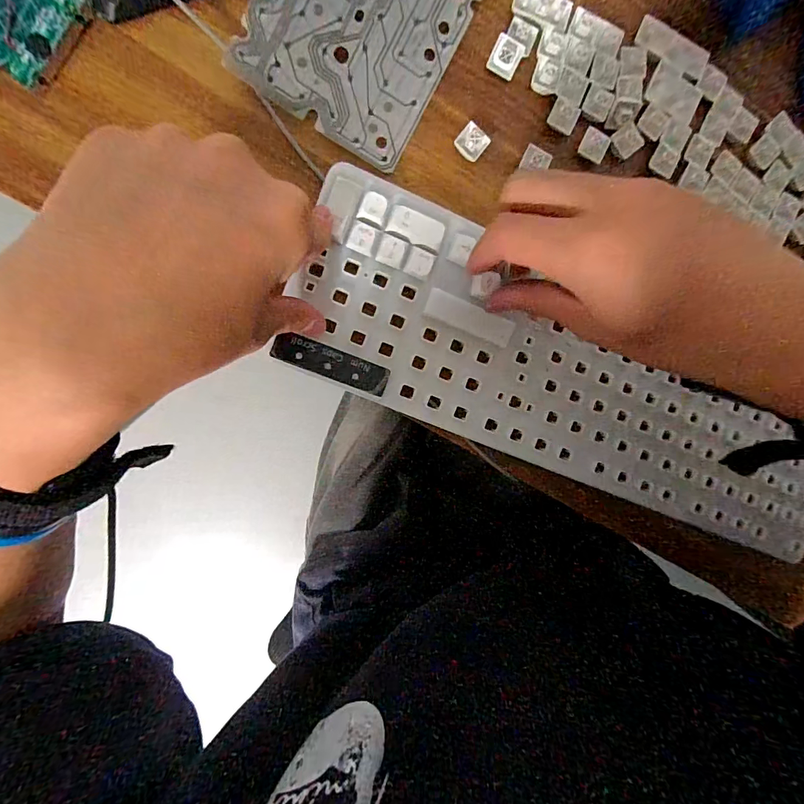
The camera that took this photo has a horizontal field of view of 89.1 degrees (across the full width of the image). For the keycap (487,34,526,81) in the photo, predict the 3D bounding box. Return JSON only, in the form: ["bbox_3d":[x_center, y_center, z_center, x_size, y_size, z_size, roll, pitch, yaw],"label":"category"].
[{"bbox_3d":[0.064,-0.213,0.252,0.018,0.008,0.017,23,92,-9],"label":"keycap"}]

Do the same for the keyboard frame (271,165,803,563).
[{"bbox_3d":[0.128,-0.004,0.275,0.409,0.014,0.122,25,91,-9],"label":"keyboard frame"}]

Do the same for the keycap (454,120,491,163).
[{"bbox_3d":[0.044,-0.163,0.258,0.018,0.008,0.018,40,89,-9],"label":"keycap"}]

